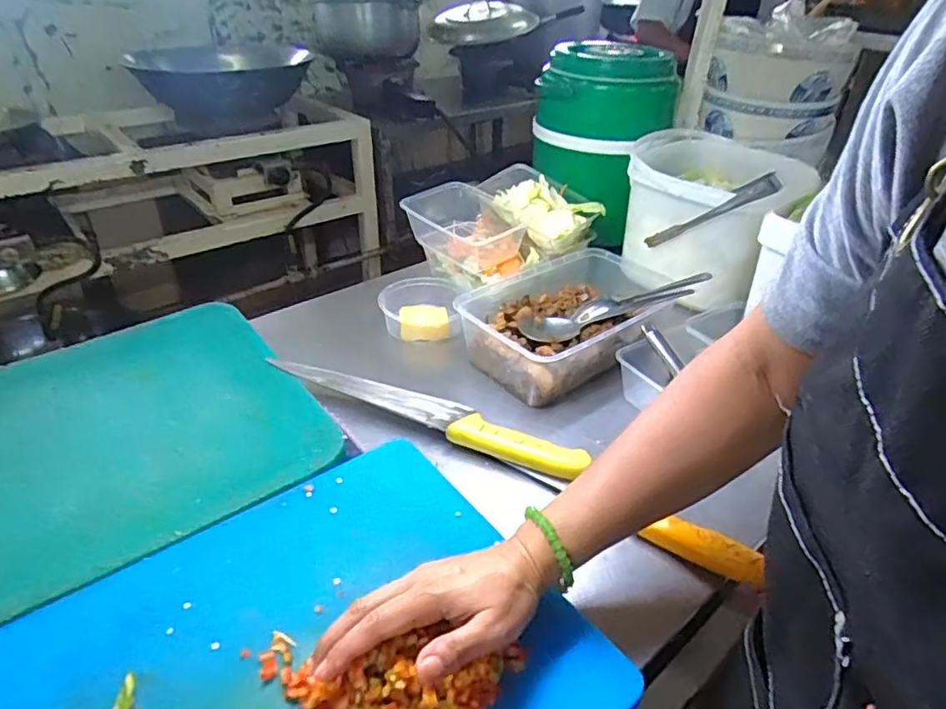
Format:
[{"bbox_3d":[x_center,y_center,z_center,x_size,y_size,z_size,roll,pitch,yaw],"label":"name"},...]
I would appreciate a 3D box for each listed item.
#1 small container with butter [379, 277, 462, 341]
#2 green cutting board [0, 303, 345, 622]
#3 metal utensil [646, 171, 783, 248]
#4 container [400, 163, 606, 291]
[{"bbox_3d":[-0.070,-0.058,0.777,0.101,0.041,0.112,-3,35,-7],"label":"small container with butter"},{"bbox_3d":[-0.362,0.076,0.554,0.379,0.018,0.326,-23,42,-32],"label":"green cutting board"},{"bbox_3d":[0.298,-0.178,0.752,0.014,0.024,0.183,-30,4,-38],"label":"metal utensil"},{"bbox_3d":[0.046,-0.187,0.889,0.253,0.102,0.163,-22,41,-30],"label":"container"}]

